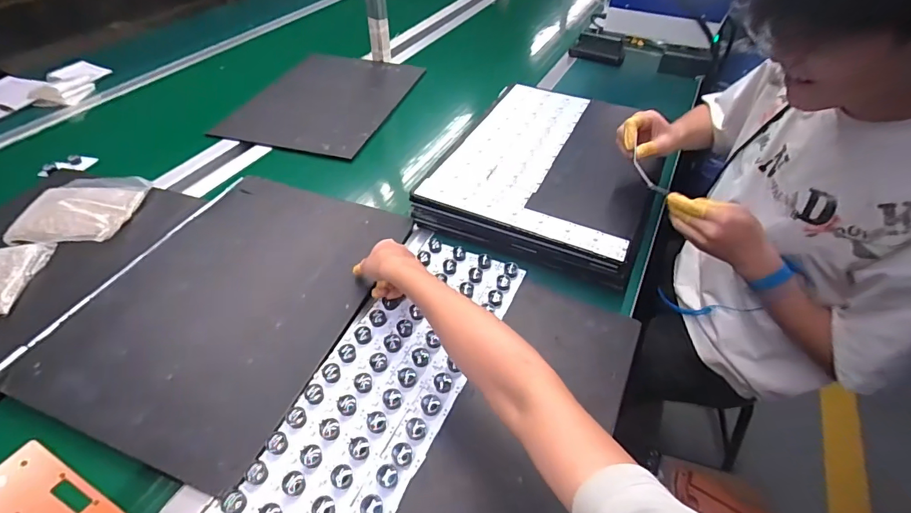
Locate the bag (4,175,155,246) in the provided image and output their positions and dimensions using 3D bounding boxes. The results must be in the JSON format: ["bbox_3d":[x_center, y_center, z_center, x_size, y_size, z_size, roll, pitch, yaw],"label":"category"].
[{"bbox_3d":[-0.657,-0.087,0.786,0.167,0.030,0.158,-1,46,-2],"label":"bag"}]

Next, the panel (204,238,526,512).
[{"bbox_3d":[-0.079,0.145,0.580,0.176,0.021,0.471,21,49,18],"label":"panel"}]

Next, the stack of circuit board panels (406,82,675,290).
[{"bbox_3d":[0.197,-0.167,0.860,0.391,0.075,0.465,19,48,17],"label":"stack of circuit board panels"}]

